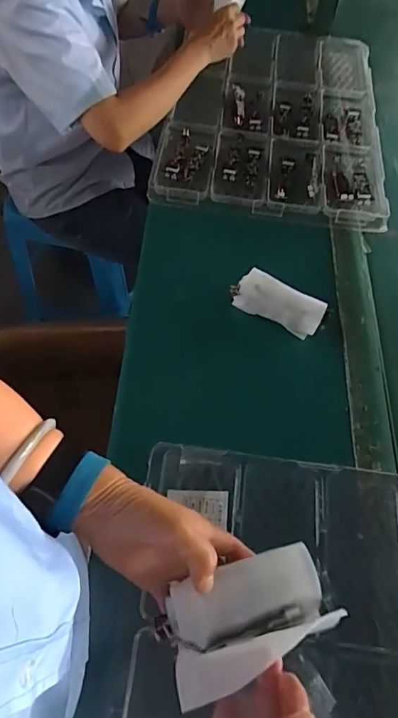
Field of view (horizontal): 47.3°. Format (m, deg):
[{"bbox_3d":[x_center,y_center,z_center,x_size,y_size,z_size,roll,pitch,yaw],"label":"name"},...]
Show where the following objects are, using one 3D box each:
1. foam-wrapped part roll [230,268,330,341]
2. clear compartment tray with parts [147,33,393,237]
[{"bbox_3d":[0.114,-0.076,0.645,0.134,0.047,0.051,26,63,11],"label":"foam-wrapped part roll"},{"bbox_3d":[0.150,-0.489,0.889,0.391,0.032,0.574,8,61,1],"label":"clear compartment tray with parts"}]

